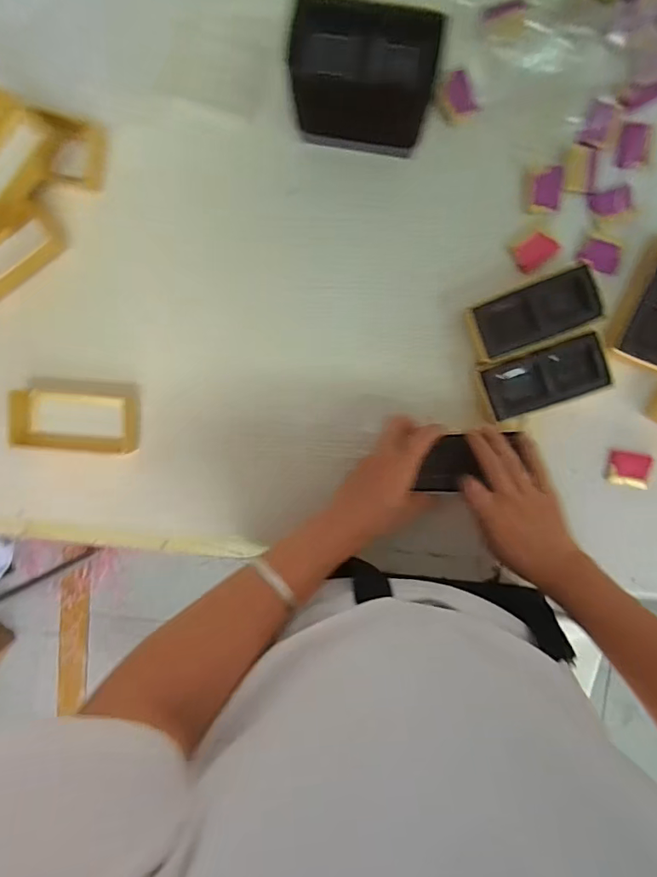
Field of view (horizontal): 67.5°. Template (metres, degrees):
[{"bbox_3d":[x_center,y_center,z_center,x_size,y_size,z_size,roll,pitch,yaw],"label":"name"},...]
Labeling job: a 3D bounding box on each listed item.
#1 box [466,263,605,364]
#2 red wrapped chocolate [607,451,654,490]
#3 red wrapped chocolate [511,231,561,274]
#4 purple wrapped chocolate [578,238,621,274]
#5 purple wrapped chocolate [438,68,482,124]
[{"bbox_3d":[0.188,-0.115,0.461,0.115,0.033,0.054,-21,94,4],"label":"box"},{"bbox_3d":[0.296,0.030,0.484,0.038,0.006,0.034,9,96,1],"label":"red wrapped chocolate"},{"bbox_3d":[0.196,-0.178,0.467,0.036,0.008,0.029,-32,94,5],"label":"red wrapped chocolate"},{"bbox_3d":[0.255,-0.170,0.458,0.037,0.008,0.023,31,96,-1],"label":"purple wrapped chocolate"},{"bbox_3d":[0.115,-0.305,0.442,0.029,0.008,0.039,-26,94,5],"label":"purple wrapped chocolate"}]

